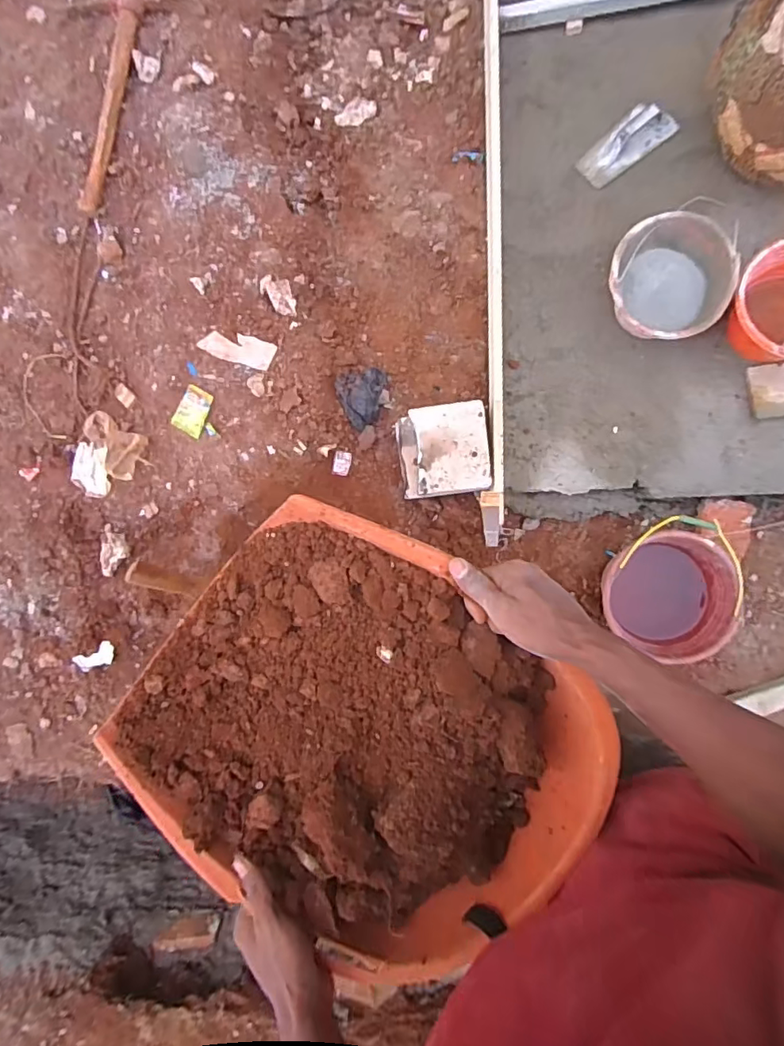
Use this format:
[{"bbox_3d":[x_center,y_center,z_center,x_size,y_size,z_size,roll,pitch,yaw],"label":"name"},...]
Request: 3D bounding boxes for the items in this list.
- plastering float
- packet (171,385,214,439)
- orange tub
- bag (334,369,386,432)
[{"bbox_3d":[0.543,-0.879,1.242,0.219,0.039,0.086,-38,81,4],"label":"plastering float"},{"bbox_3d":[-0.508,-0.285,1.384,0.087,0.017,0.115,30,94,8],"label":"packet"},{"bbox_3d":[-0.026,0.212,0.539,0.425,0.122,0.354,43,95,7],"label":"orange tub"},{"bbox_3d":[-0.065,-0.315,1.357,0.122,0.079,0.126,-18,84,7],"label":"bag"}]

